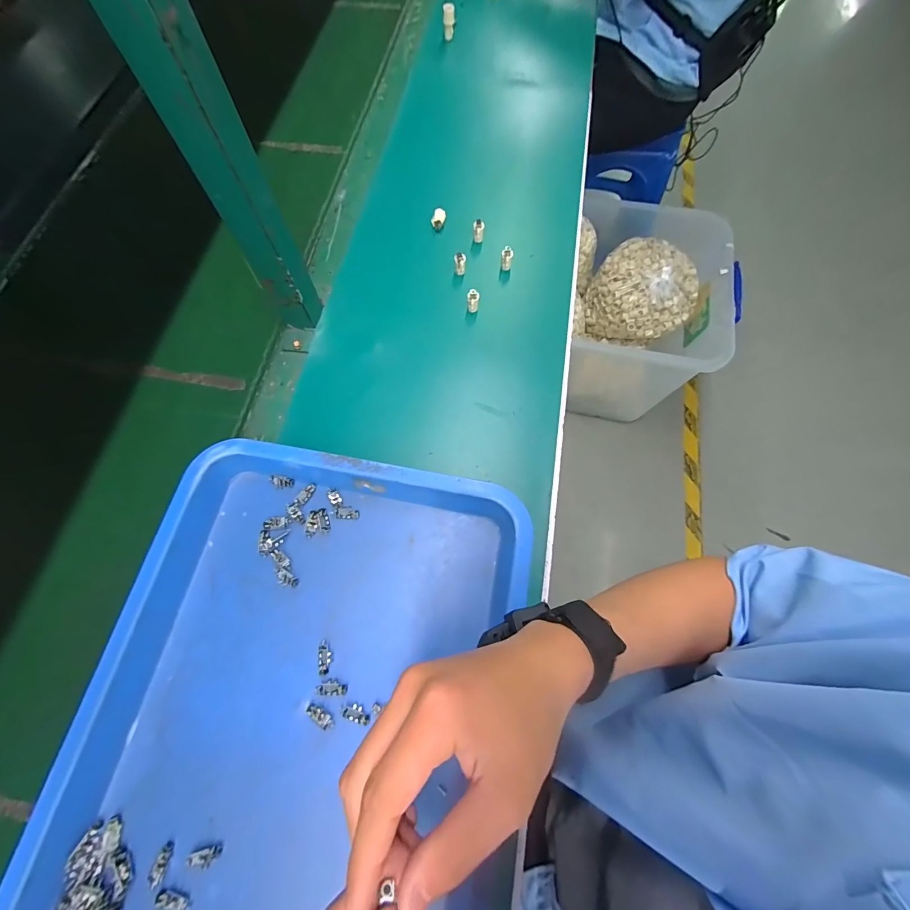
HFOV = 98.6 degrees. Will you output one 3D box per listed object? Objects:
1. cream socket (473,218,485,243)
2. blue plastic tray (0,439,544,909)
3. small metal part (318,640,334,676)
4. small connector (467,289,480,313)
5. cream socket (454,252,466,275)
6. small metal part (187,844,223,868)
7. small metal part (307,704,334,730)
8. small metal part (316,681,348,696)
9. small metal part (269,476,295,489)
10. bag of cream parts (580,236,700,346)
[{"bbox_3d":[0.032,-0.297,0.520,0.015,0.025,0.014,2,69,2],"label":"cream socket"},{"bbox_3d":[-0.123,0.216,0.325,0.356,0.041,0.442,10,70,5],"label":"blue plastic tray"},{"bbox_3d":[-0.116,0.181,0.350,0.012,0.004,0.027,-10,69,-3],"label":"small metal part"},{"bbox_3d":[0.022,-0.187,0.480,0.014,0.029,0.015,2,69,2],"label":"small connector"},{"bbox_3d":[0.007,-0.245,0.502,0.014,0.028,0.015,2,69,2],"label":"cream socket"},{"bbox_3d":[-0.196,0.315,0.305,0.027,0.006,0.012,-13,69,-4],"label":"small metal part"},{"bbox_3d":[-0.115,0.222,0.333,0.026,0.004,0.011,29,72,11],"label":"small metal part"},{"bbox_3d":[-0.107,0.203,0.339,0.026,0.004,0.011,2,69,2],"label":"small metal part"},{"bbox_3d":[-0.182,0.028,0.410,0.026,0.005,0.013,6,69,4],"label":"small metal part"},{"bbox_3d":[0.498,-0.421,1.057,0.257,0.177,0.216,43,76,15],"label":"bag of cream parts"}]

